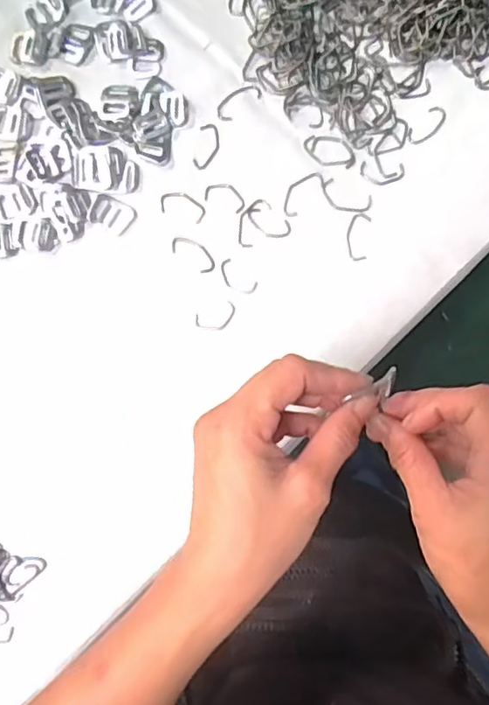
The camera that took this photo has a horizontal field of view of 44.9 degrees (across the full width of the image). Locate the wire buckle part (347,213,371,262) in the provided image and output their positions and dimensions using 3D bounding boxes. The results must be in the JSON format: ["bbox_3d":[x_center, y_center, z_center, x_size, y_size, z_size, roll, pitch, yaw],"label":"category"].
[{"bbox_3d":[0.086,-0.088,0.448,0.016,0.004,0.037,8,85,5],"label":"wire buckle part"}]

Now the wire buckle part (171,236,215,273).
[{"bbox_3d":[-0.039,-0.076,0.452,0.039,0.004,0.018,36,88,6],"label":"wire buckle part"}]

